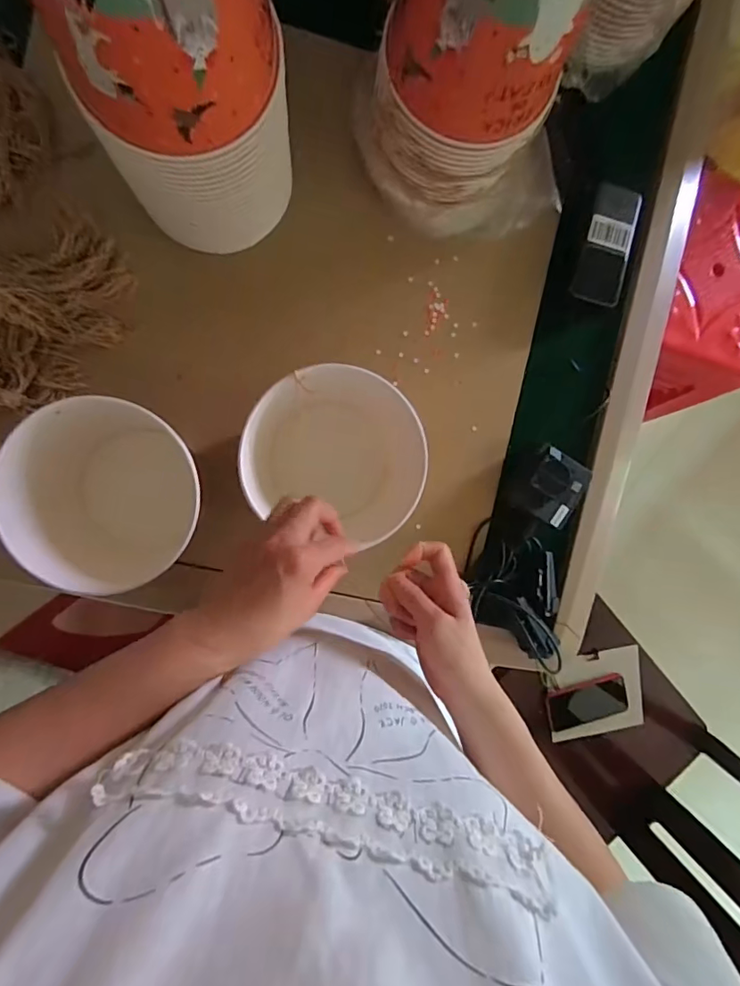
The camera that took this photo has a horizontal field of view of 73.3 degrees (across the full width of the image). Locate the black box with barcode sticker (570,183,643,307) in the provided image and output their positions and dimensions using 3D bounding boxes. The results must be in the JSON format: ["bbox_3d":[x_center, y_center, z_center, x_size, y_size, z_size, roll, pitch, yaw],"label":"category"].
[{"bbox_3d":[0.266,-0.277,0.553,0.053,0.014,0.127,13,91,1],"label":"black box with barcode sticker"}]

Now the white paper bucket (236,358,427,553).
[{"bbox_3d":[-0.021,-0.039,0.487,0.179,0.107,0.157,22,90,-7],"label":"white paper bucket"}]

